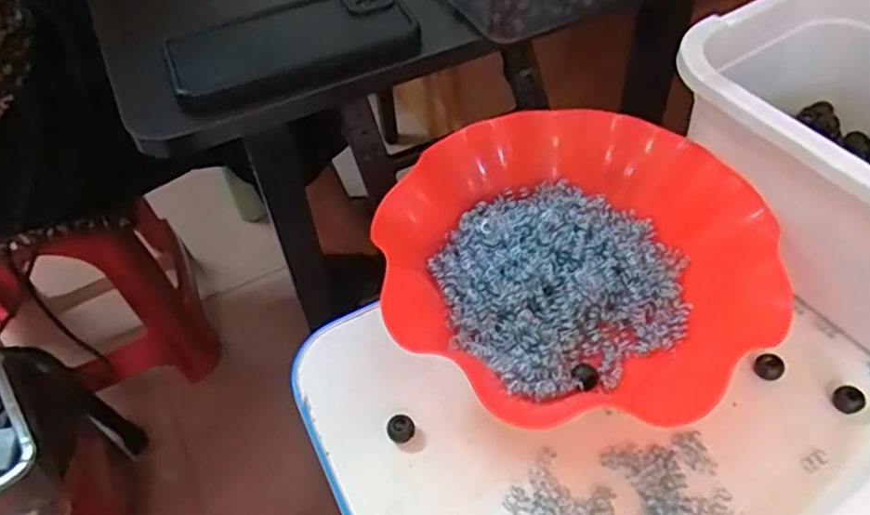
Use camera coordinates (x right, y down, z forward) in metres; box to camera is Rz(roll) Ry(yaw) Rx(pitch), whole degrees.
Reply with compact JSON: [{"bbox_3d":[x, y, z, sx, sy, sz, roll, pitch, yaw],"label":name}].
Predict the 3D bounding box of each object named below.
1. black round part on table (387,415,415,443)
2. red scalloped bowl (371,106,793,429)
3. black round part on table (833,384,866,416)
[{"bbox_3d":[-0.019,0.098,0.378,0.014,0.012,0.015,-2,51,3],"label":"black round part on table"},{"bbox_3d":[0.083,0.005,0.407,0.219,0.064,0.205,-2,51,3],"label":"red scalloped bowl"},{"bbox_3d":[0.232,0.080,0.373,0.015,0.008,0.015,-2,51,3],"label":"black round part on table"}]

